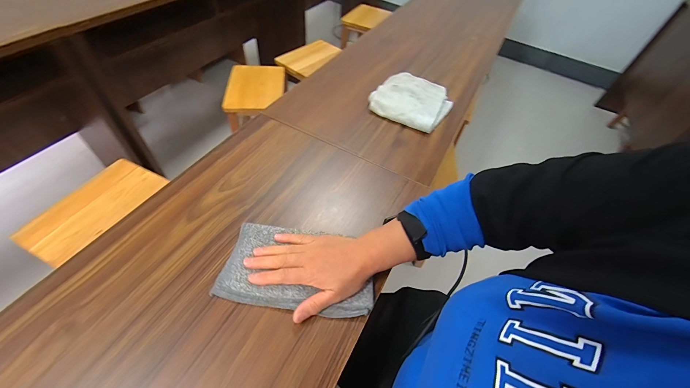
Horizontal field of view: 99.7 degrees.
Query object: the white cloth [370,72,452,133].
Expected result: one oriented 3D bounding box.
[{"bbox_3d":[0.163,-0.230,0.705,0.170,0.030,0.179,27,54,17],"label":"white cloth"}]

